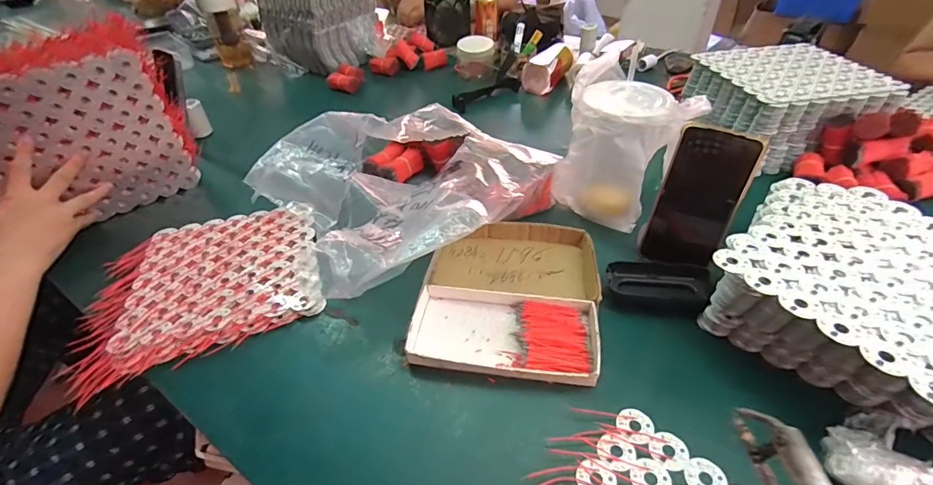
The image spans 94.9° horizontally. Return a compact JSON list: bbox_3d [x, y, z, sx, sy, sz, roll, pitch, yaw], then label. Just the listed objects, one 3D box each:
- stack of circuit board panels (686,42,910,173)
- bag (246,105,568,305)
[{"bbox_3d":[0.522,-0.237,0.714,0.214,0.100,0.228,-8,42,-5],"label":"stack of circuit board panels"},{"bbox_3d":[-0.081,-0.088,0.588,0.335,0.103,0.297,-34,51,-27],"label":"bag"}]

